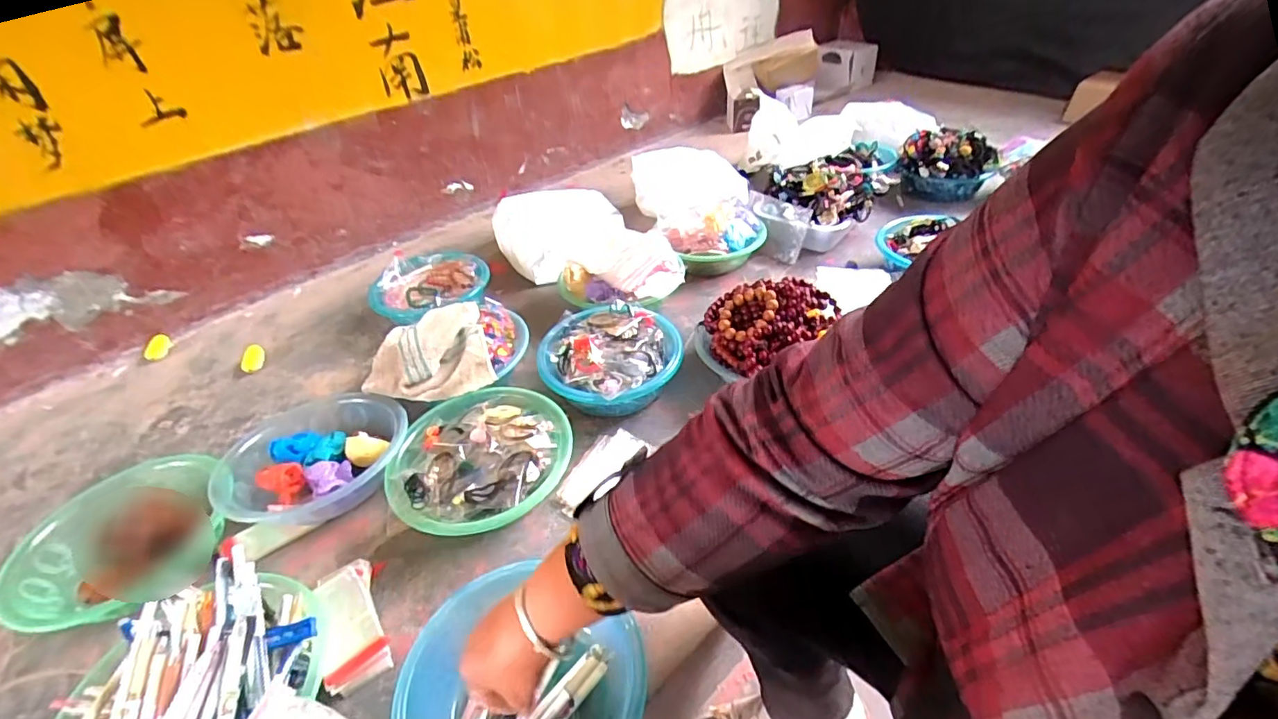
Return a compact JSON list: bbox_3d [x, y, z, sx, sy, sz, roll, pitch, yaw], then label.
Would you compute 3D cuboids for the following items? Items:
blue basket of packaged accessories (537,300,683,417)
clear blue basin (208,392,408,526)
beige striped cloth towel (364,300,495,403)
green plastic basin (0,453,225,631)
[{"bbox_3d":[-0.044,0.000,0.859,0.214,0.095,0.214,-6,38,0],"label":"blue basket of packaged accessories"},{"bbox_3d":[-0.437,0.147,0.758,0.228,0.081,0.222,-4,38,3],"label":"clear blue basin"},{"bbox_3d":[-0.338,-0.016,0.846,0.189,0.057,0.203,-17,39,-13],"label":"beige striped cloth towel"},{"bbox_3d":[-0.651,0.236,0.685,0.200,0.088,0.200,-4,38,3],"label":"green plastic basin"}]

